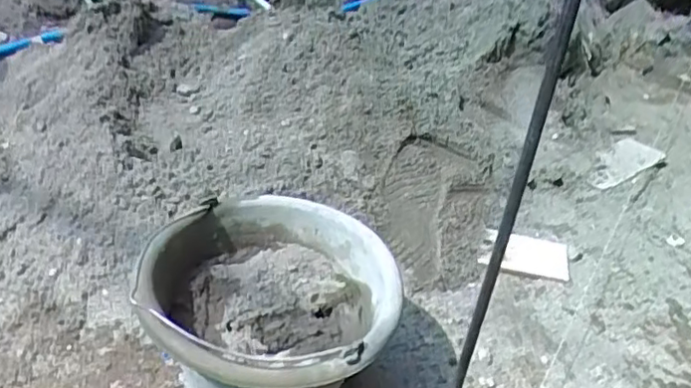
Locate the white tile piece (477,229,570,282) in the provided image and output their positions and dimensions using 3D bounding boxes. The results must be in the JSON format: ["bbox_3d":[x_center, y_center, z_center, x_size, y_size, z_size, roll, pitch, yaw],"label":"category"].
[{"bbox_3d":[0.278,0.094,0.971,0.133,0.012,0.096,14,37,6],"label":"white tile piece"}]

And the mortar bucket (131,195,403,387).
[{"bbox_3d":[-0.074,0.134,0.645,0.230,0.171,0.250,4,35,-3],"label":"mortar bucket"}]

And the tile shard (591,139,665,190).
[{"bbox_3d":[0.553,-0.055,1.240,0.089,0.018,0.224,26,39,32],"label":"tile shard"}]

